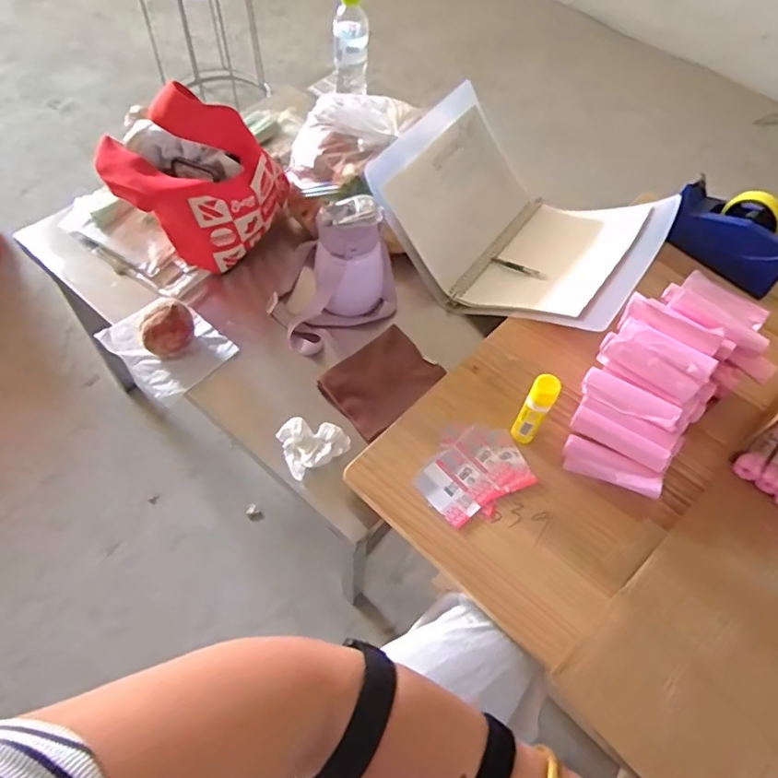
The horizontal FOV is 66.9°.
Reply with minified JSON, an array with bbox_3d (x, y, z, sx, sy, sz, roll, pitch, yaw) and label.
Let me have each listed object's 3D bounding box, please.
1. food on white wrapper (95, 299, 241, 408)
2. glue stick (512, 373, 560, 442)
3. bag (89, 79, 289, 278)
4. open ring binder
[{"bbox_3d":[-0.333,-0.084,0.874,0.168,0.081,0.132,39,63,19],"label":"food on white wrapper"},{"bbox_3d":[0.179,0.030,0.729,0.031,0.118,0.035,28,60,13],"label":"glue stick"},{"bbox_3d":[-0.289,-0.319,0.916,0.260,0.221,0.157,-27,63,-20],"label":"bag"},{"bbox_3d":[0.209,-0.269,0.954,0.415,0.161,0.307,31,60,15],"label":"open ring binder"}]

